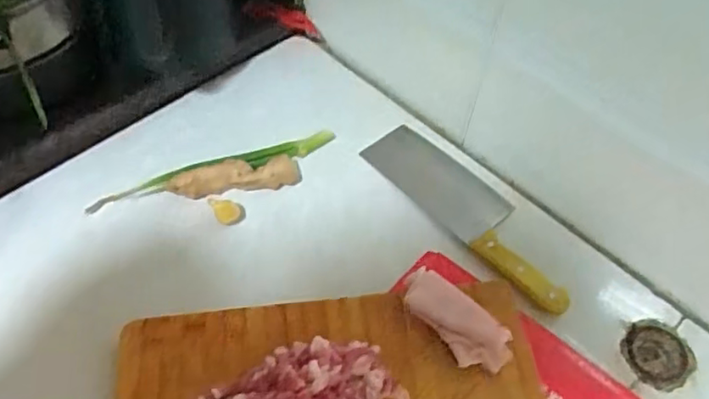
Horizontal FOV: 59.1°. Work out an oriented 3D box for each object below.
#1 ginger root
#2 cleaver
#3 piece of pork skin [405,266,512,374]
[{"bbox_3d":[-0.132,-0.026,0.698,0.142,0.027,0.029,-9,55,-9],"label":"ginger root"},{"bbox_3d":[0.129,0.008,0.683,0.073,0.028,0.275,-35,63,-25],"label":"cleaver"},{"bbox_3d":[0.092,0.110,0.575,0.112,0.023,0.047,38,60,22],"label":"piece of pork skin"}]

